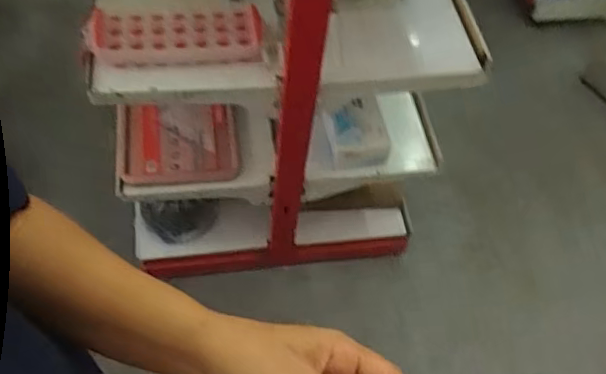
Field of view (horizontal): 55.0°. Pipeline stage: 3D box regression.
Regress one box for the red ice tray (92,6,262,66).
[{"bbox_3d":[-0.210,-0.254,0.984,0.284,0.030,0.107,-6,57,-9],"label":"red ice tray"}]

